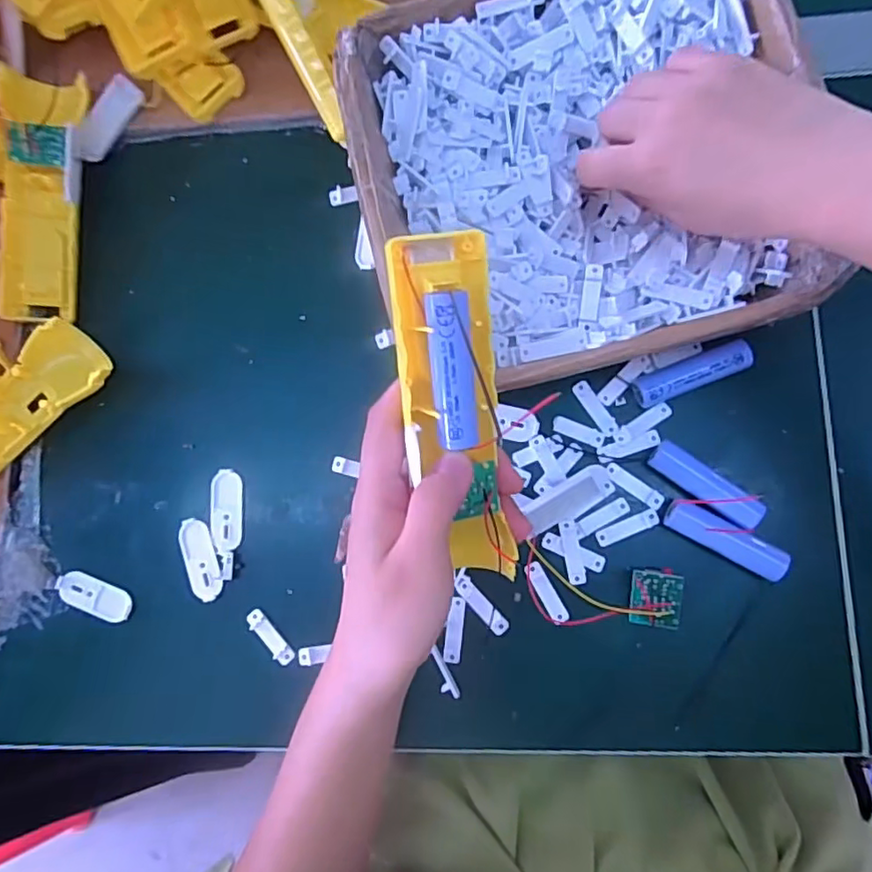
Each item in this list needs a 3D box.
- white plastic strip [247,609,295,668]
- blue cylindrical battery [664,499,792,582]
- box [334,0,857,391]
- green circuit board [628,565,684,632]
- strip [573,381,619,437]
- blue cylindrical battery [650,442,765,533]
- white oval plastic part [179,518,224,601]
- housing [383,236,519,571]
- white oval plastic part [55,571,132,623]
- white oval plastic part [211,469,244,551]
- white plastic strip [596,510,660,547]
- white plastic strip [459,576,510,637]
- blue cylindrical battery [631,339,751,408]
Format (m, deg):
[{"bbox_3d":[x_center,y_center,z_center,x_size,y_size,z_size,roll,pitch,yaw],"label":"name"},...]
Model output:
[{"bbox_3d":[-0.100,0.121,0.355,0.010,0.004,0.038,-41,81,-2],"label":"white plastic strip"},{"bbox_3d":[0.163,0.058,0.336,0.065,0.018,0.020,29,85,8],"label":"blue cylindrical battery"},{"bbox_3d":[0.077,-0.141,0.328,0.222,0.071,0.209,-15,81,2],"label":"box"},{"bbox_3d":[0.123,0.092,0.332,0.026,0.008,0.035,2,111,17],"label":"green circuit board"},{"bbox_3d":[0.096,-0.017,0.357,0.010,0.004,0.038,-33,81,-1],"label":"strip"},{"bbox_3d":[0.154,0.027,0.338,0.064,0.018,0.020,34,86,8],"label":"blue cylindrical battery"},{"bbox_3d":[-0.146,0.076,0.367,0.021,0.004,0.051,-21,81,1],"label":"white oval plastic part"},{"bbox_3d":[0.010,-0.008,0.261,0.042,0.024,0.153,-9,104,3],"label":"housing"},{"bbox_3d":[-0.214,0.100,0.370,0.051,0.004,0.019,20,84,7],"label":"white oval plastic part"},{"bbox_3d":[-0.130,0.046,0.370,0.020,0.004,0.049,-3,82,4],"label":"white oval plastic part"},{"bbox_3d":[0.112,0.054,0.347,0.037,0.004,0.010,-22,81,1],"label":"white plastic strip"},{"bbox_3d":[0.028,0.100,0.348,0.010,0.004,0.039,-42,81,-2],"label":"white plastic strip"},{"bbox_3d":[0.150,-0.036,0.347,0.065,0.015,0.018,-21,81,1],"label":"blue cylindrical battery"}]

